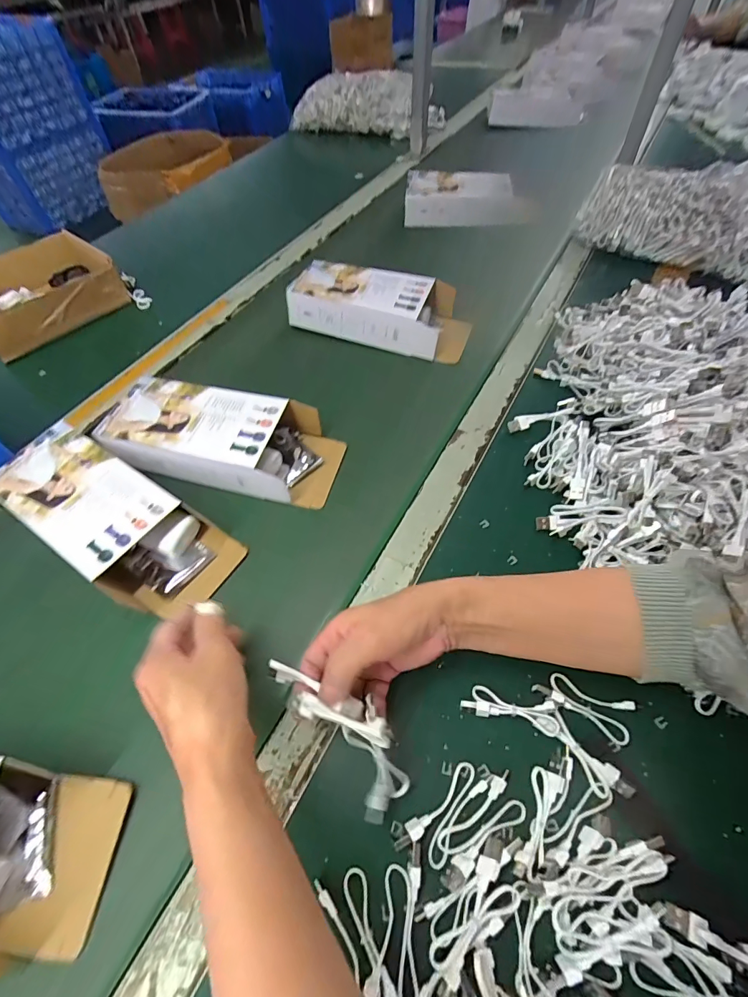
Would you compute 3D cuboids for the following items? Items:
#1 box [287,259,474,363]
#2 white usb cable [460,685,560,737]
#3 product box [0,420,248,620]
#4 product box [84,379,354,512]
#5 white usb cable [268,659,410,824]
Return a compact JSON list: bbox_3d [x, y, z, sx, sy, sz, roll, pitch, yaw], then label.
[{"bbox_3d":[0.010,-0.272,0.608,0.253,0.064,0.101,17,60,11],"label":"box"},{"bbox_3d":[0.105,0.162,0.325,0.073,0.011,0.023,11,59,8],"label":"white usb cable"},{"bbox_3d":[-0.260,0.021,0.422,0.252,0.053,0.102,29,63,17],"label":"product box"},{"bbox_3d":[-0.168,-0.068,0.477,0.255,0.053,0.108,12,59,8],"label":"product box"},{"bbox_3d":[-0.025,0.155,0.286,0.125,0.042,0.046,40,67,13],"label":"white usb cable"}]

